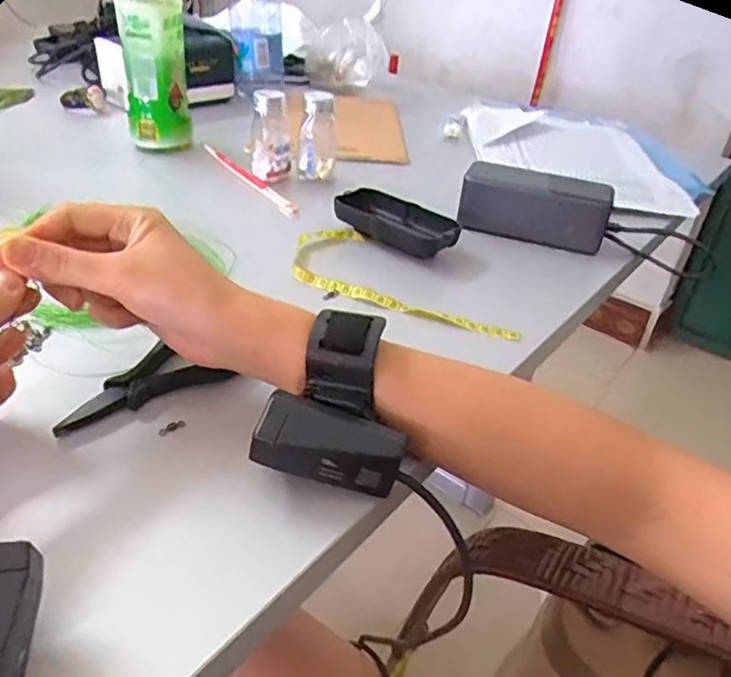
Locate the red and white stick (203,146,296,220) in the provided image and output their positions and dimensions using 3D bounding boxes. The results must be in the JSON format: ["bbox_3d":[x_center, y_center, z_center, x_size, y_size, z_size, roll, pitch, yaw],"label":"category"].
[{"bbox_3d":[-0.118,-0.161,0.619,0.015,0.007,0.186,-21,42,-34],"label":"red and white stick"}]

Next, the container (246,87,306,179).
[{"bbox_3d":[-0.087,-0.195,0.603,0.049,0.082,0.030,2,34,-5],"label":"container"}]

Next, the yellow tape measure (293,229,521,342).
[{"bbox_3d":[0.029,-0.044,0.480,0.196,0.011,0.085,21,37,22],"label":"yellow tape measure"}]

